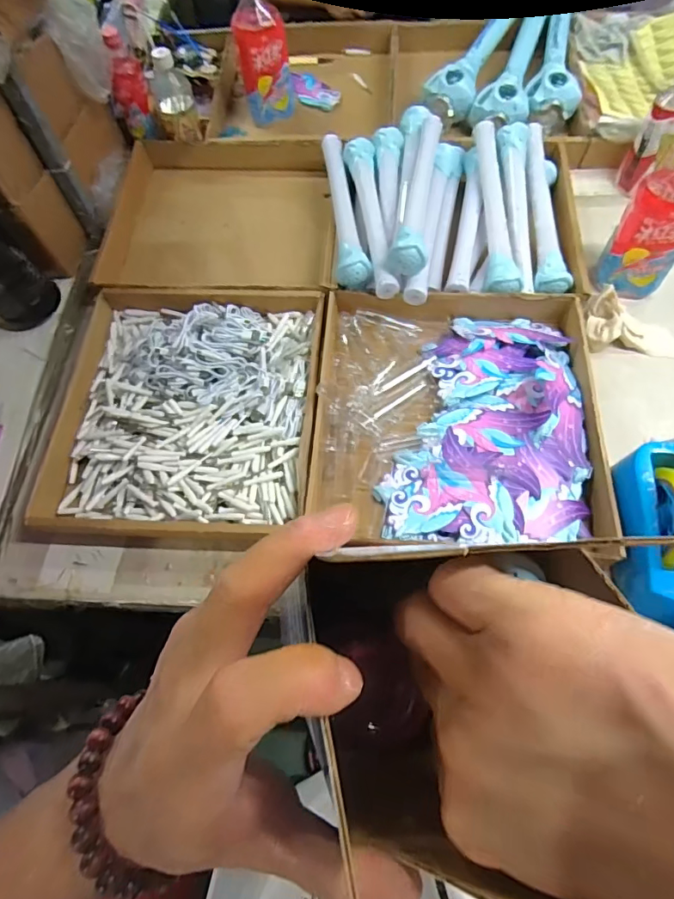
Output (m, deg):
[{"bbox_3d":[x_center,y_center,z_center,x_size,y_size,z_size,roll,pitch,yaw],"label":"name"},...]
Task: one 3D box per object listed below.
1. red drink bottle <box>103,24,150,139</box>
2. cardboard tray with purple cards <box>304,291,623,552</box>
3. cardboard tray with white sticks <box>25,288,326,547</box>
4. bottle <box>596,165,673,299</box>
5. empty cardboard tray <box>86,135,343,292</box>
[{"bbox_3d":[-0.363,-0.630,0.856,0.065,0.165,0.048,-24,67,-8],"label":"red drink bottle"},{"bbox_3d":[0.157,-0.050,0.666,0.365,0.052,0.382,3,66,5],"label":"cardboard tray with purple cards"},{"bbox_3d":[-0.211,-0.067,0.689,0.360,0.050,0.385,2,66,4],"label":"cardboard tray with white sticks"},{"bbox_3d":[0.447,-0.312,0.679,0.098,0.204,0.074,32,71,16],"label":"bottle"},{"bbox_3d":[-0.193,-0.398,0.859,0.388,0.068,0.340,2,66,4],"label":"empty cardboard tray"}]

